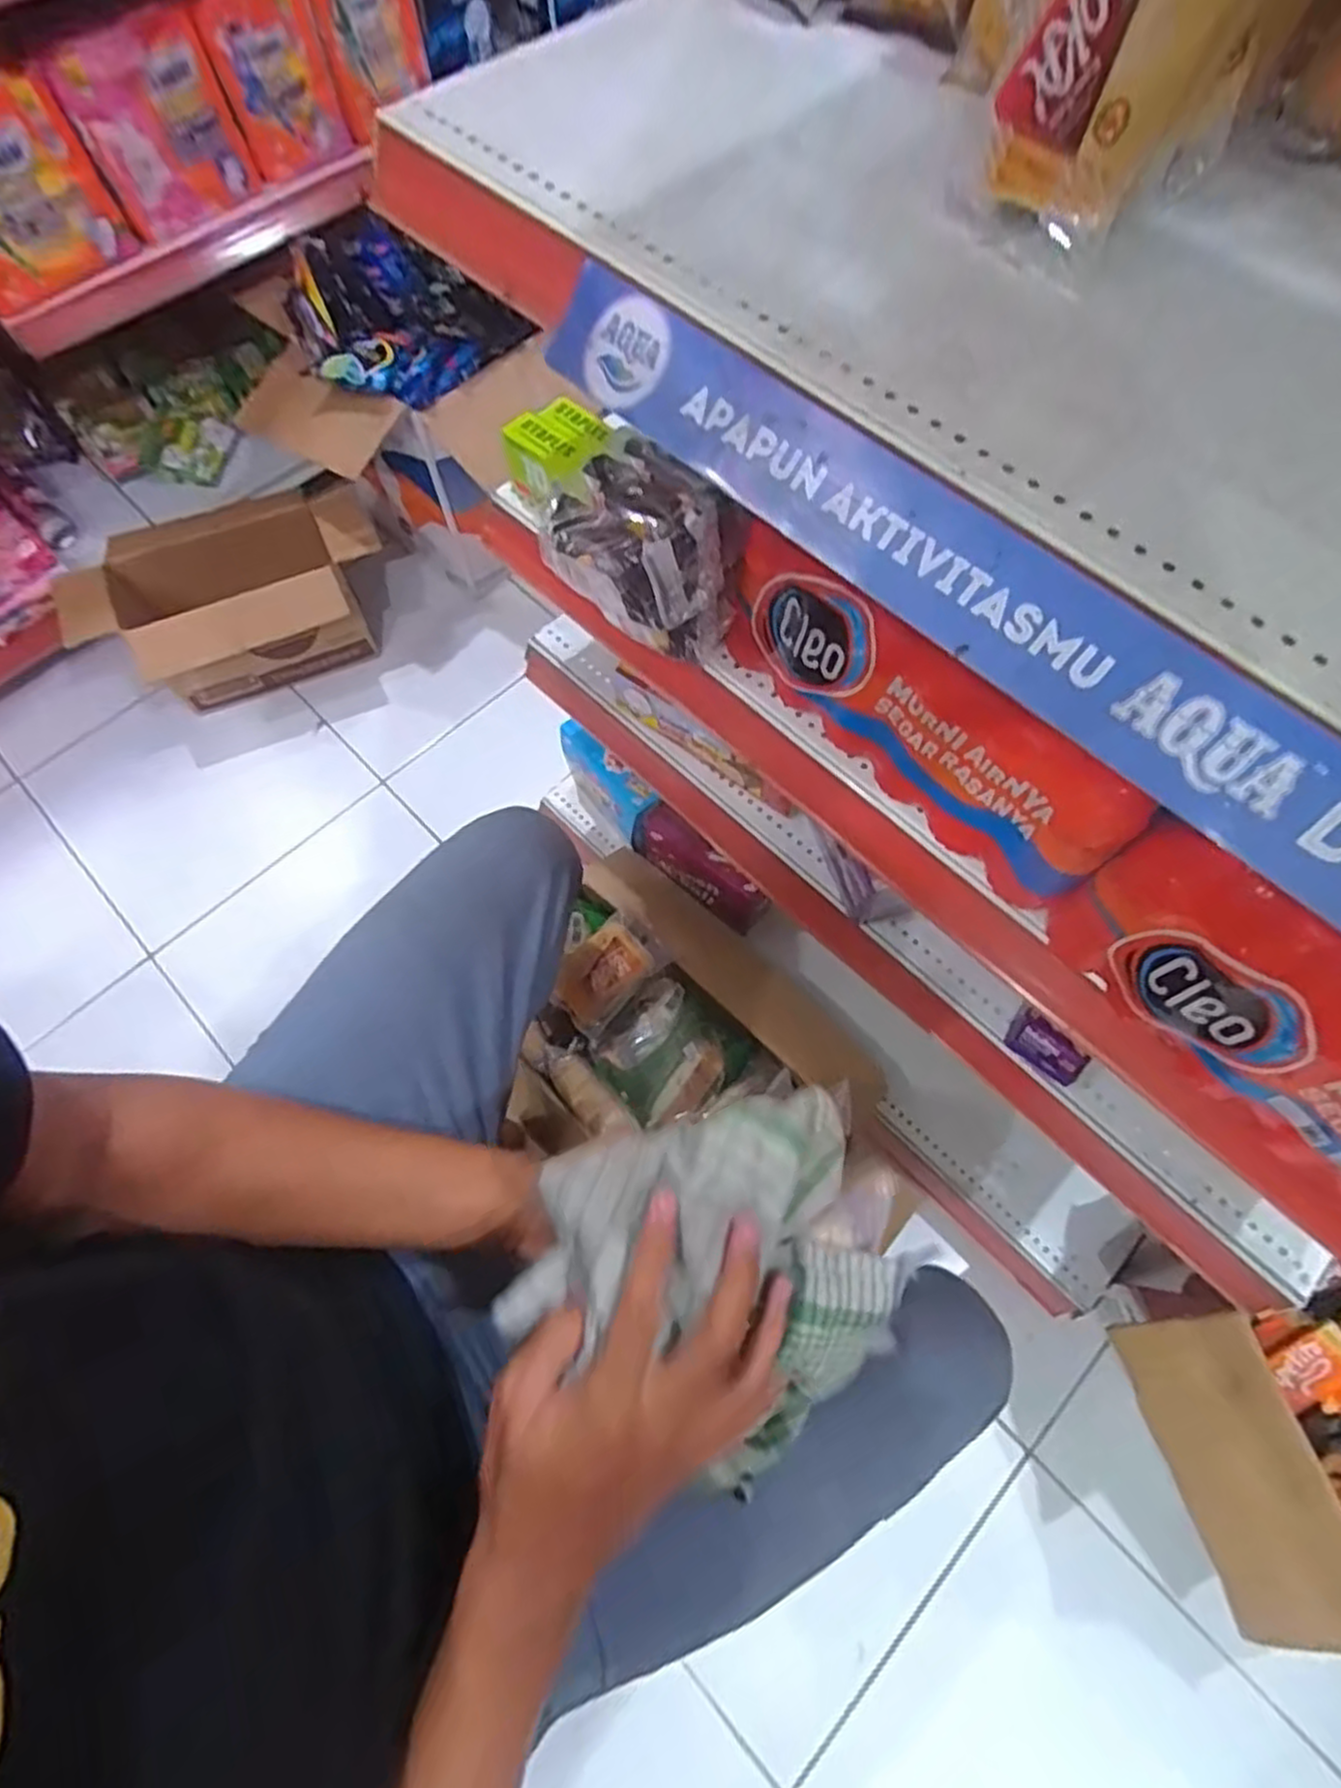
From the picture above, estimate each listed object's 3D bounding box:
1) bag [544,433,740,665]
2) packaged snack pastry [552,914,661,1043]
[{"bbox_3d":[-0.016,-0.222,0.517,0.095,0.108,0.109,-39,73,-14],"label":"bag"},{"bbox_3d":[-0.076,0.090,0.848,0.079,0.041,0.121,40,73,15],"label":"packaged snack pastry"}]

